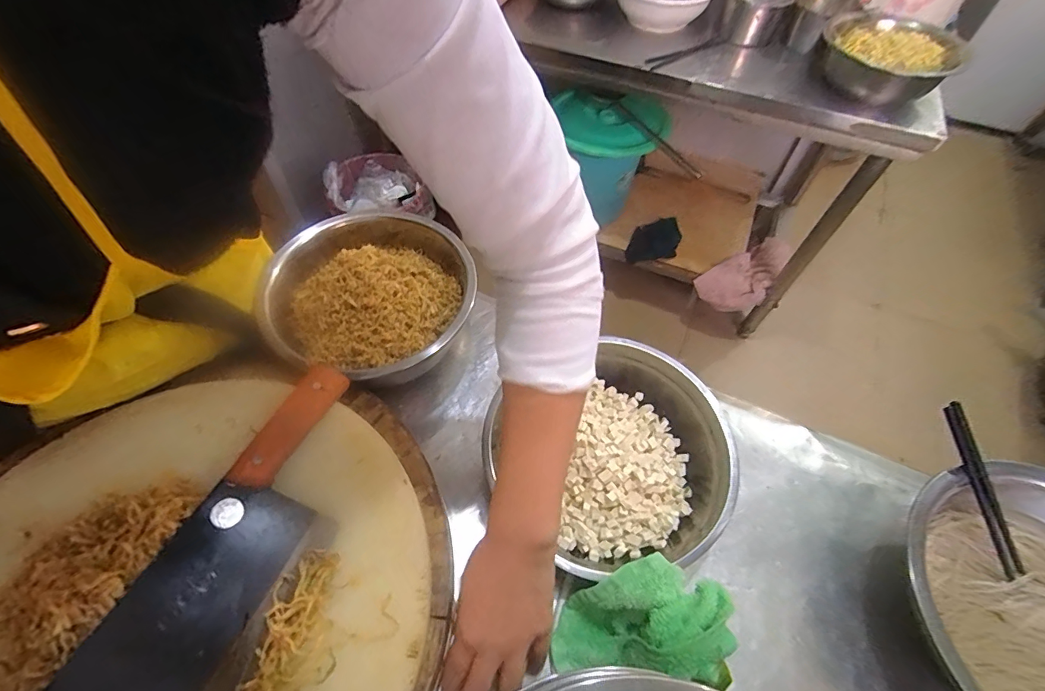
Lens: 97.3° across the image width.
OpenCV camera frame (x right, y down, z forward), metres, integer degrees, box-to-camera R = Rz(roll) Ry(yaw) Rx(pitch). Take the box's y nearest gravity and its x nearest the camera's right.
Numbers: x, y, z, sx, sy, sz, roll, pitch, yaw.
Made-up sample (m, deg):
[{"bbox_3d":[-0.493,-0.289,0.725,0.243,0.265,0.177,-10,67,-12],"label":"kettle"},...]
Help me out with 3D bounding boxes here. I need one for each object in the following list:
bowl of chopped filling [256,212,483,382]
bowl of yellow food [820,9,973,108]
[{"bbox_3d":[-0.182,-0.082,0.542,0.217,0.080,0.244,-21,59,-16],"label":"bowl of chopped filling"},{"bbox_3d":[0.699,-0.550,0.892,0.247,0.127,0.211,31,60,19],"label":"bowl of yellow food"}]

